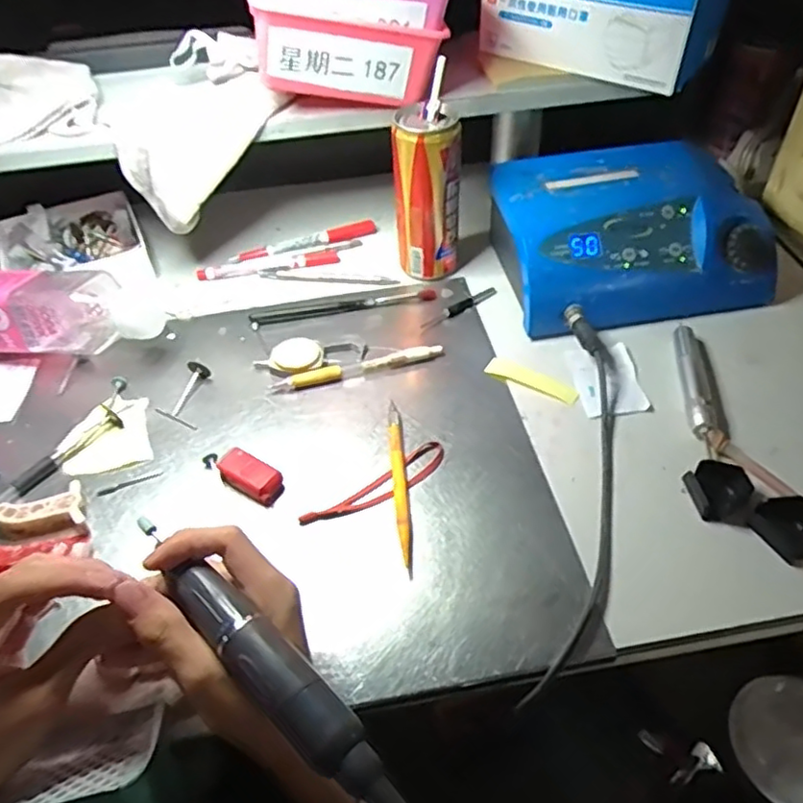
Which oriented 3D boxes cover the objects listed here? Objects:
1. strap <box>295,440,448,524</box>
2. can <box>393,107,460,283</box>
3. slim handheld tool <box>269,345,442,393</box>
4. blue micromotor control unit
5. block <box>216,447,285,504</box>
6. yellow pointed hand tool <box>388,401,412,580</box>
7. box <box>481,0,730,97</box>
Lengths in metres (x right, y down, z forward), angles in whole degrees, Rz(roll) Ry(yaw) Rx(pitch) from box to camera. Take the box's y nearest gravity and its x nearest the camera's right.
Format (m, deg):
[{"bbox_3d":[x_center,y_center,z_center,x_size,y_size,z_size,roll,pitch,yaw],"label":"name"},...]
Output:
[{"bbox_3d":[-0.015,0.061,0.448,0.112,0.004,0.025,-29,55,-22],"label":"strap"},{"bbox_3d":[0.022,-0.178,0.574,0.053,0.141,0.049,-1,49,1],"label":"can"},{"bbox_3d":[-0.036,-0.028,0.526,0.139,0.010,0.013,-14,50,-10],"label":"slim handheld tool"},{"bbox_3d":[0.194,-0.152,0.583,0.228,0.077,0.165,-9,50,-6],"label":"blue micromotor control unit"},{"bbox_3d":[-0.105,0.052,0.450,0.049,0.016,0.025,28,56,23],"label":"block"},{"bbox_3d":[-0.001,0.056,0.448,0.010,0.011,0.140,-4,49,-2],"label":"yellow pointed hand tool"},{"bbox_3d":[0.177,-0.347,0.560,0.185,0.088,0.116,27,54,25],"label":"box"}]

